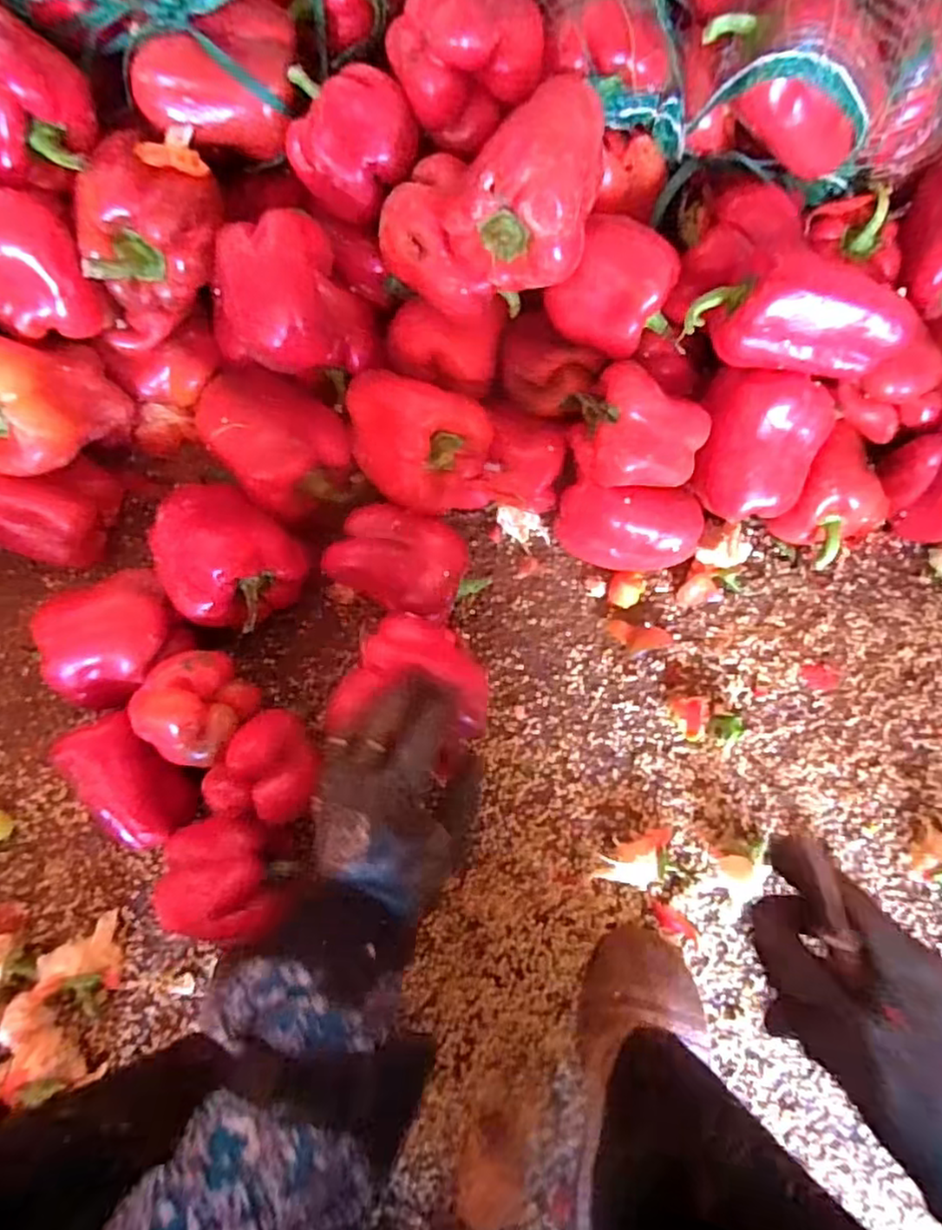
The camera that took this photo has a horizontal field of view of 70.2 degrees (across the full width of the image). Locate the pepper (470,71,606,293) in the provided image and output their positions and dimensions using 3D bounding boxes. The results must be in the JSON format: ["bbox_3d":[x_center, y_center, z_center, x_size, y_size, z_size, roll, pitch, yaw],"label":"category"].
[{"bbox_3d":[0.044,-0.273,0.410,0.068,0.060,0.100,18,82,5],"label":"pepper"}]

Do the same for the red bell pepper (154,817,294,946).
[{"bbox_3d":[-0.183,0.196,0.512,0.088,0.089,0.083,0,81,2],"label":"red bell pepper"}]

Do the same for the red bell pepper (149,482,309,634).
[{"bbox_3d":[-0.193,-0.043,0.535,0.091,0.110,0.096,0,81,1],"label":"red bell pepper"}]

